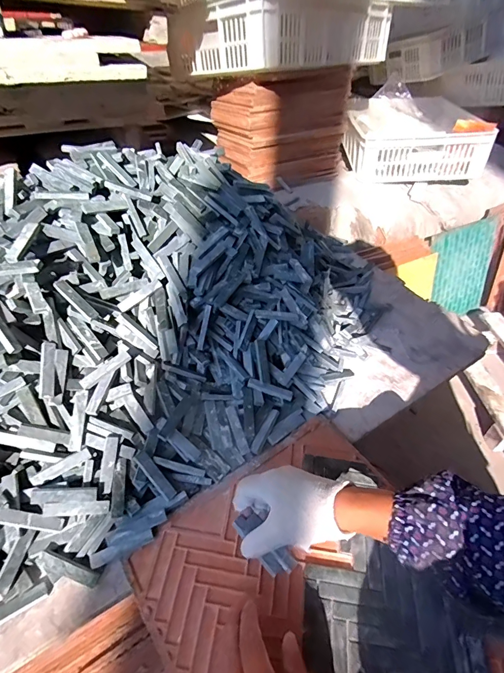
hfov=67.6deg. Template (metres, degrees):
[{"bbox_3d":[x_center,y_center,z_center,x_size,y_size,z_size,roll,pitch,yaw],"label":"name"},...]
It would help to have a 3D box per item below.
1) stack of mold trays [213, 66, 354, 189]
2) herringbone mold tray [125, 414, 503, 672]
[{"bbox_3d":[0.088,-0.642,1.152,0.340,0.277,0.231,-21,47,-22],"label":"stack of mold trays"},{"bbox_3d":[0.080,0.271,0.358,0.283,0.026,0.352,-26,49,-26],"label":"herringbone mold tray"}]

